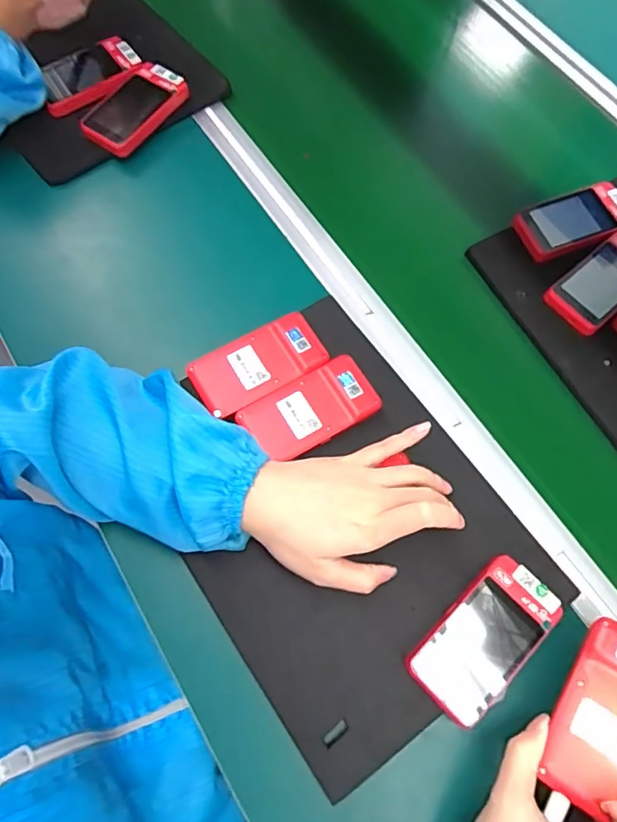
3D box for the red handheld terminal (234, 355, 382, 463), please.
[{"bbox_3d":[0.002,0.001,0.482,0.114,0.025,0.061,-29,72,-12],"label":"red handheld terminal"}]

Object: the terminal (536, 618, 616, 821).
[{"bbox_3d":[0.210,0.212,0.375,0.064,0.019,0.118,24,73,24],"label":"terminal"}]

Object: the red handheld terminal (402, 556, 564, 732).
[{"bbox_3d":[0.135,0.173,0.414,0.119,0.018,0.062,-42,76,-16],"label":"red handheld terminal"}]

